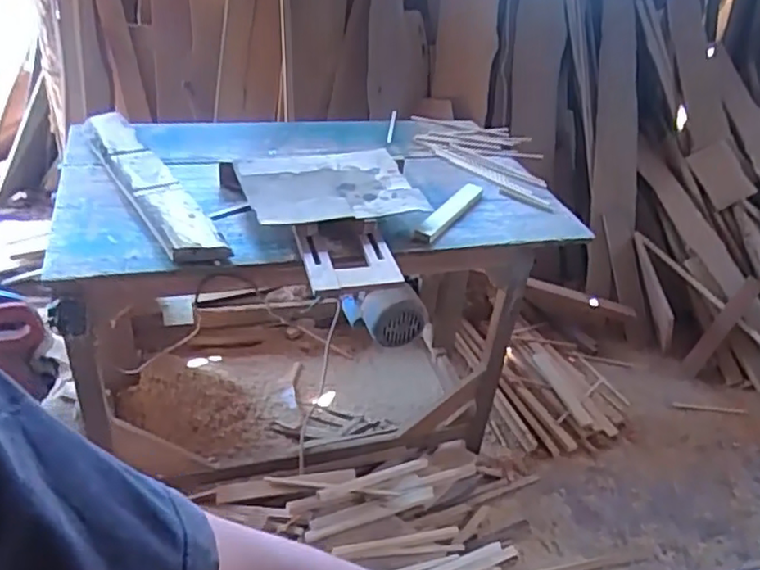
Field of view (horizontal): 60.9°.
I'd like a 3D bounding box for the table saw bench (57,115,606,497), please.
[{"bbox_3d":[-0.183,0.031,1.777,1.175,0.772,0.779,-3,35,-13],"label":"table saw bench"}]

